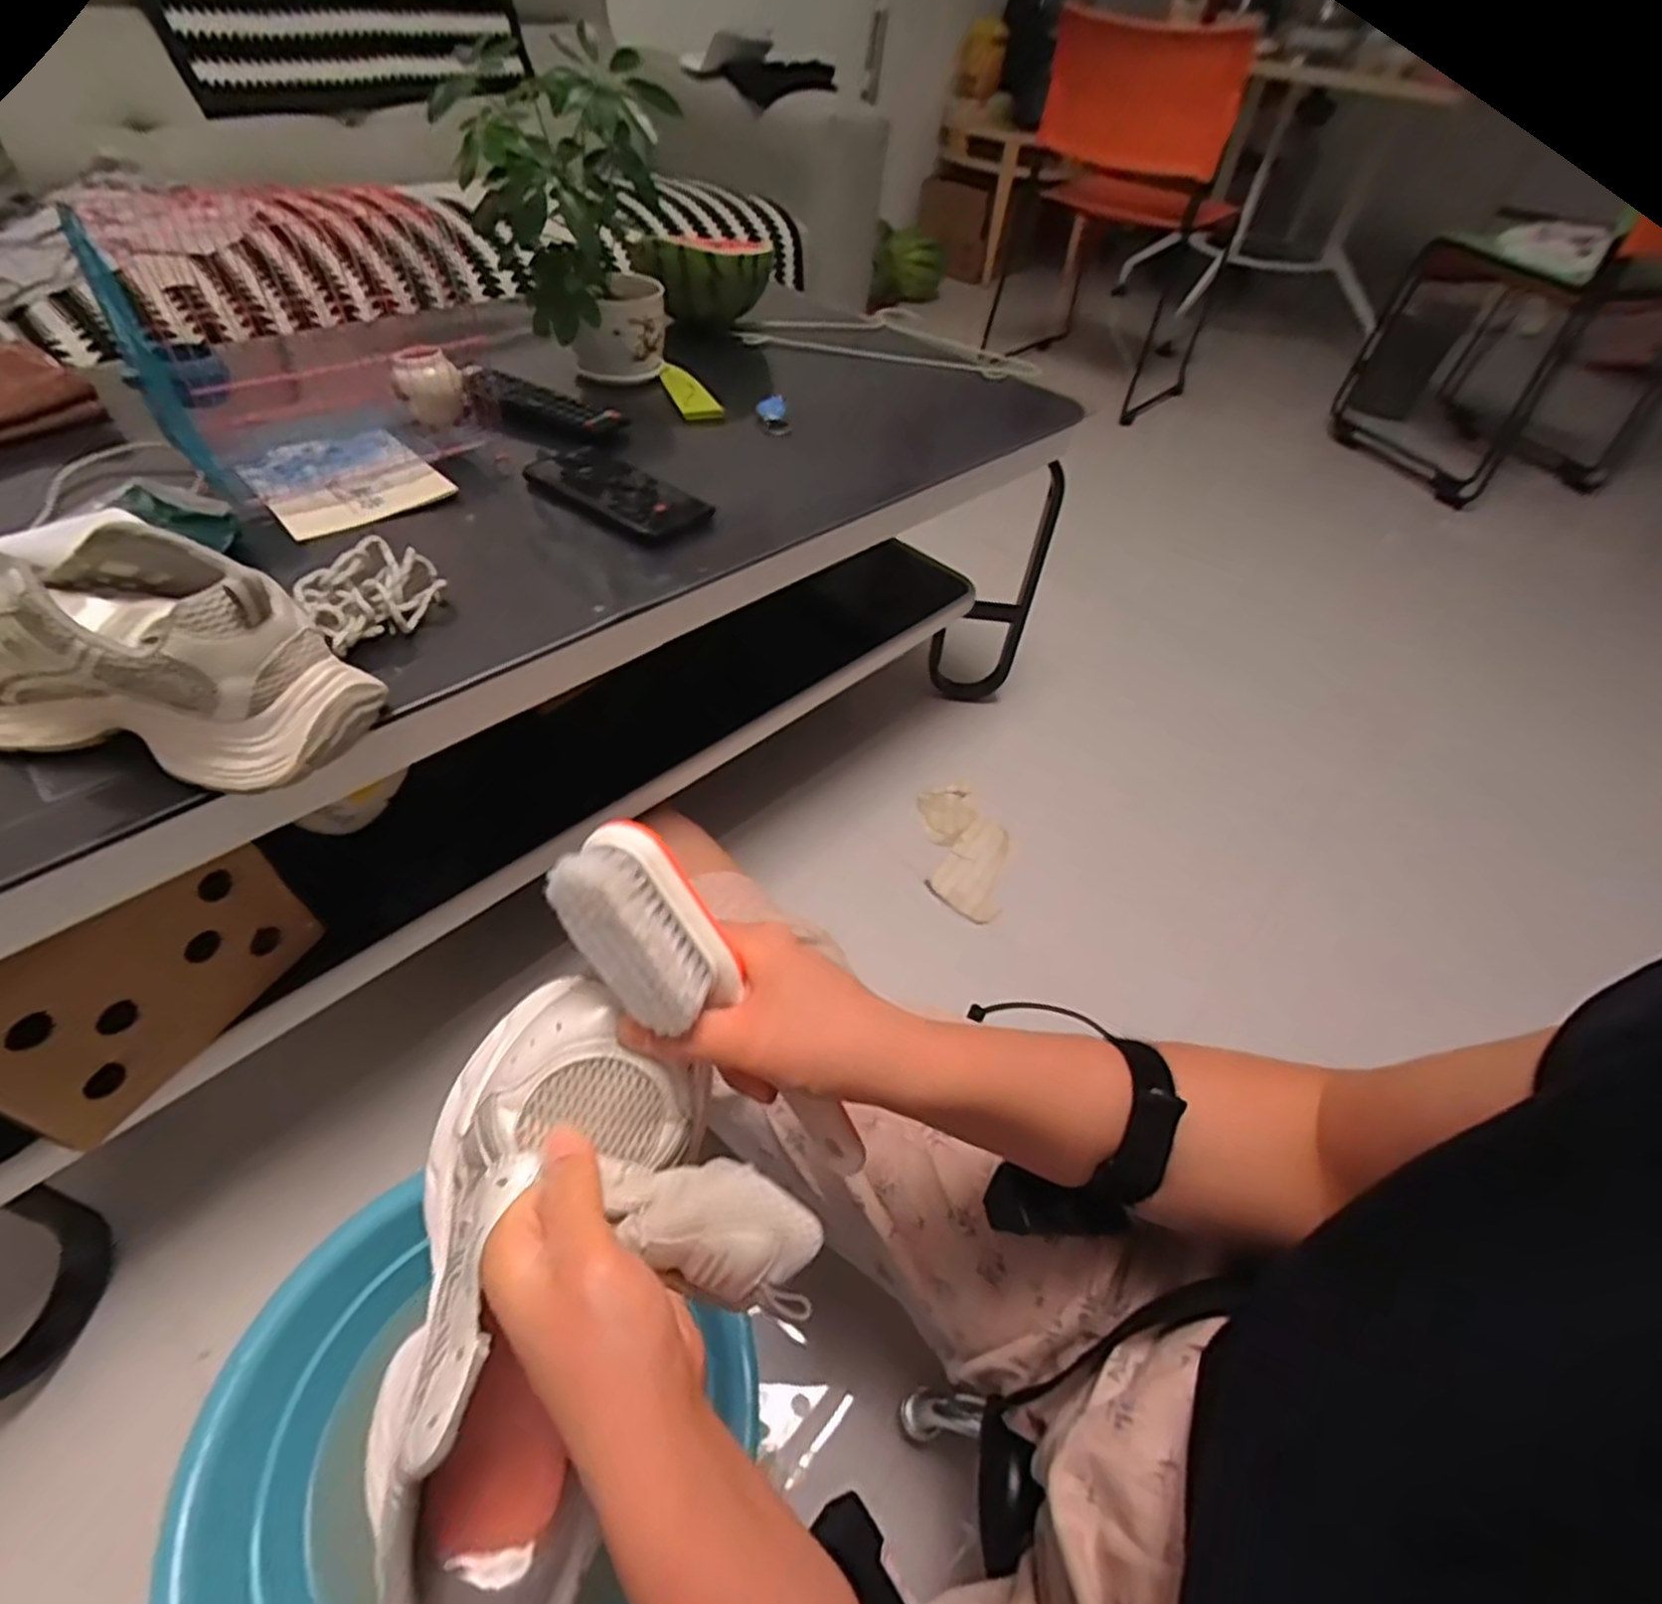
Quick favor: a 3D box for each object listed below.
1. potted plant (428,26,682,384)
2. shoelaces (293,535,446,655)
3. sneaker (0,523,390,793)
[{"bbox_3d":[-0.239,-0.518,0.731,0.177,0.260,0.172,-20,53,-23],"label":"potted plant"},{"bbox_3d":[-0.308,-0.140,0.520,0.052,0.043,0.092,29,51,19],"label":"shoelaces"},{"bbox_3d":[-0.373,-0.085,0.407,0.236,0.094,0.095,10,47,3],"label":"sneaker"}]

